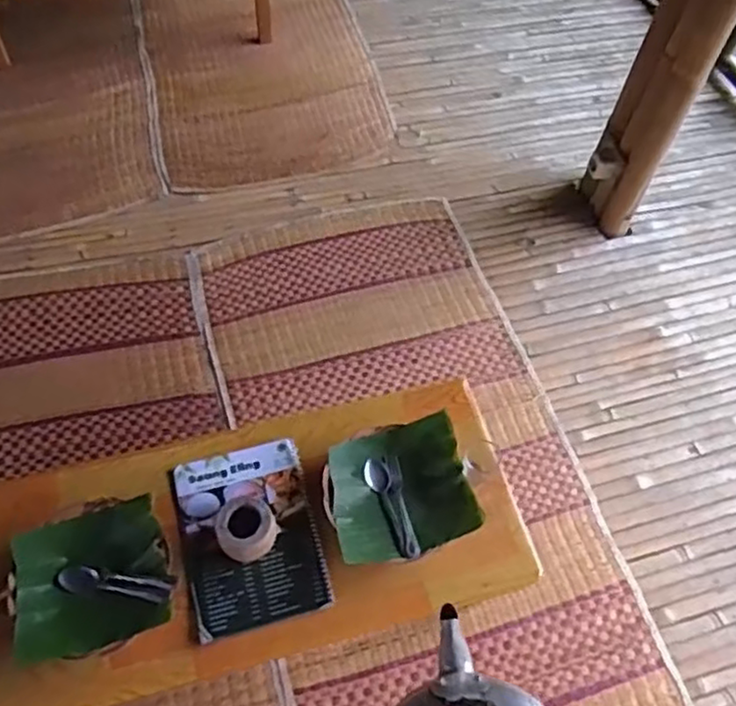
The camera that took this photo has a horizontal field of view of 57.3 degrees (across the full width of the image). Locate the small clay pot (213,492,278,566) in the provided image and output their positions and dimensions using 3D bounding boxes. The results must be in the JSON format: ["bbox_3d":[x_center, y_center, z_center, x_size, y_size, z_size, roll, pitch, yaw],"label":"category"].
[{"bbox_3d":[-0.198,0.287,1.097,0.088,0.073,0.087,0,61,-1],"label":"small clay pot"}]

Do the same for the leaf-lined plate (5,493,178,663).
[{"bbox_3d":[-0.434,0.342,1.053,0.232,0.045,0.241,1,59,-2],"label":"leaf-lined plate"}]

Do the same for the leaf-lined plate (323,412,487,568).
[{"bbox_3d":[0.050,0.227,1.136,0.240,0.053,0.225,-13,61,-11],"label":"leaf-lined plate"}]

